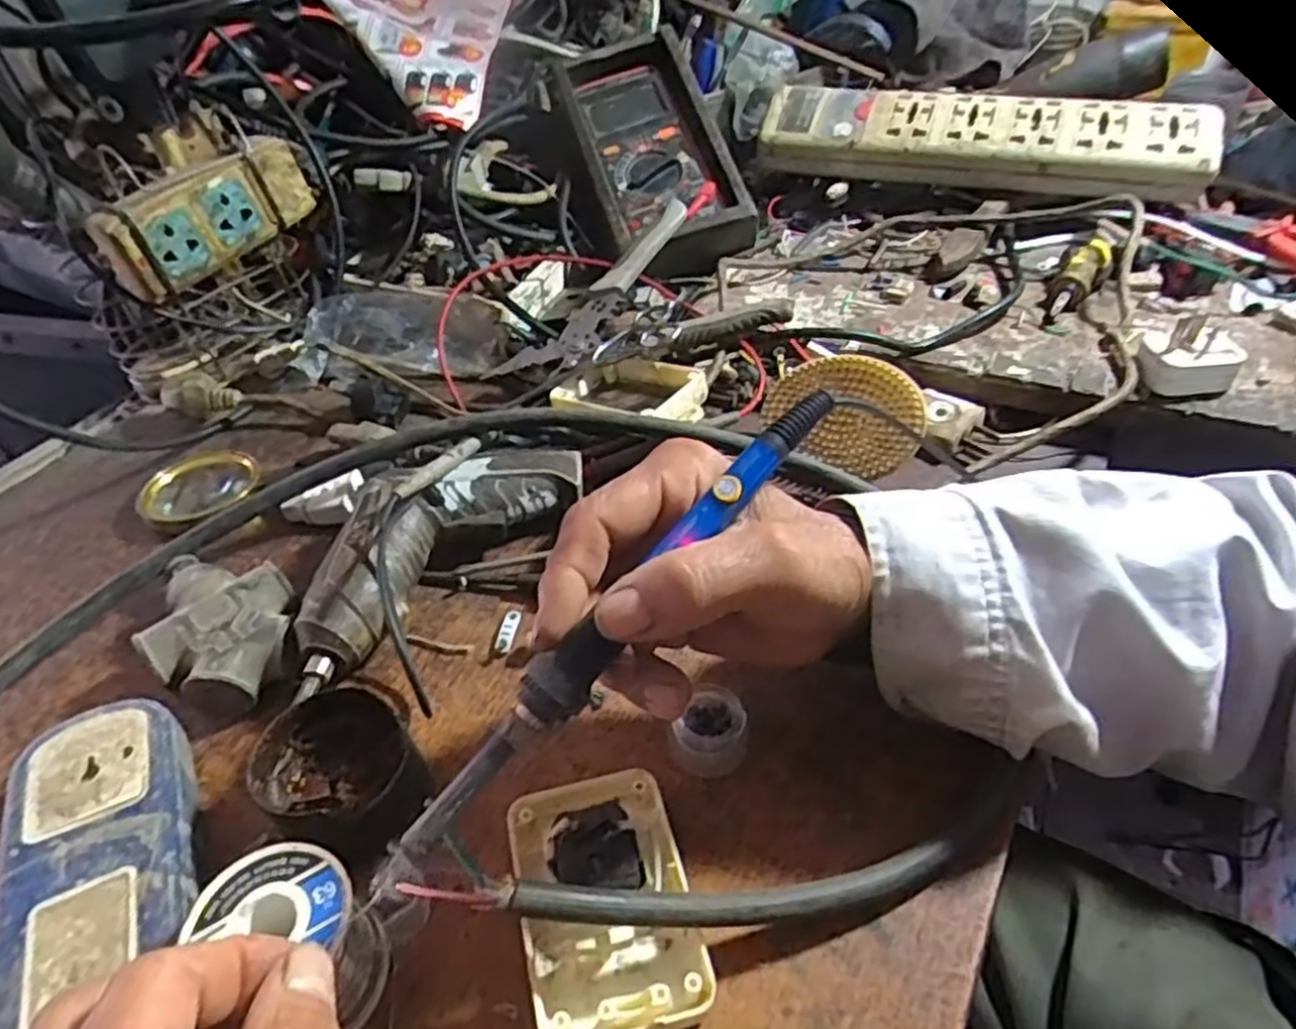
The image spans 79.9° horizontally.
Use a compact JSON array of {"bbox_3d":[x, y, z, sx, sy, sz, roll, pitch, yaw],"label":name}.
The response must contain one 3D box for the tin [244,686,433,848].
[{"bbox_3d":[-0.125,0.105,0.318,0.057,0.046,0.054,-3,45,3],"label":"tin"}]

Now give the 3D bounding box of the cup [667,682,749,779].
[{"bbox_3d":[0.027,0.092,0.332,0.032,0.020,0.034,-3,45,3],"label":"cup"}]

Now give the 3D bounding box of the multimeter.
[{"bbox_3d":[-0.003,-0.294,0.620,0.117,0.061,0.231,-16,73,-10],"label":"multimeter"}]

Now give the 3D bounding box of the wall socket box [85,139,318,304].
[{"bbox_3d":[-0.279,-0.194,0.499,0.022,0.056,0.138,25,52,28],"label":"wall socket box"}]

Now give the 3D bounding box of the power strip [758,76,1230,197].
[{"bbox_3d":[0.280,-0.324,0.657,0.357,0.054,0.089,13,47,18],"label":"power strip"}]

